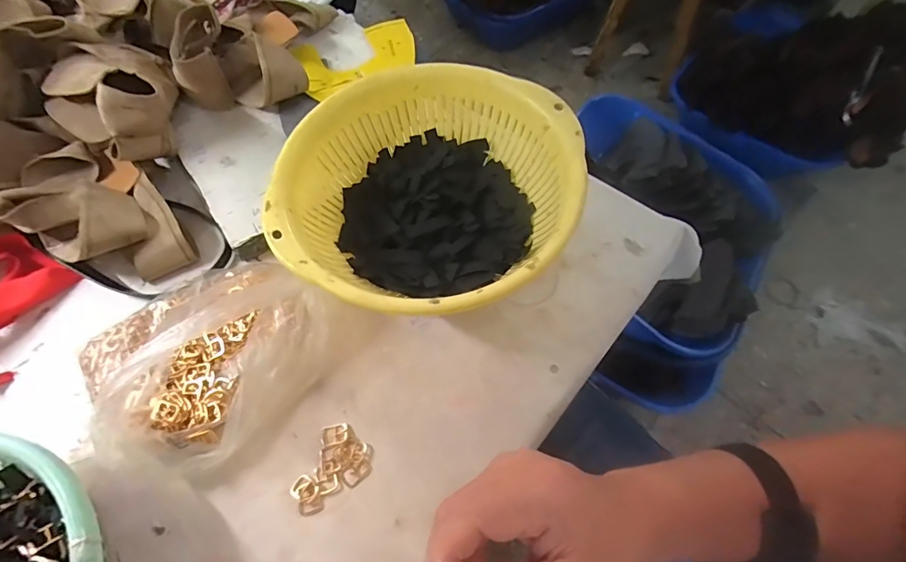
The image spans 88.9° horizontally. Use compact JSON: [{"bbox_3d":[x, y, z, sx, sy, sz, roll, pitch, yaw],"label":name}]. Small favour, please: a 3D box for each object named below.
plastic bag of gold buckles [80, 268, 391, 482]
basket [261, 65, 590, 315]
[{"bbox_3d":[-0.222,0.048,0.420,0.188,0.082,0.227,40,70,20],"label":"plastic bag of gold buckles"},{"bbox_3d":[-0.019,-0.076,0.464,0.262,0.106,0.266,-1,62,2],"label":"basket"}]

